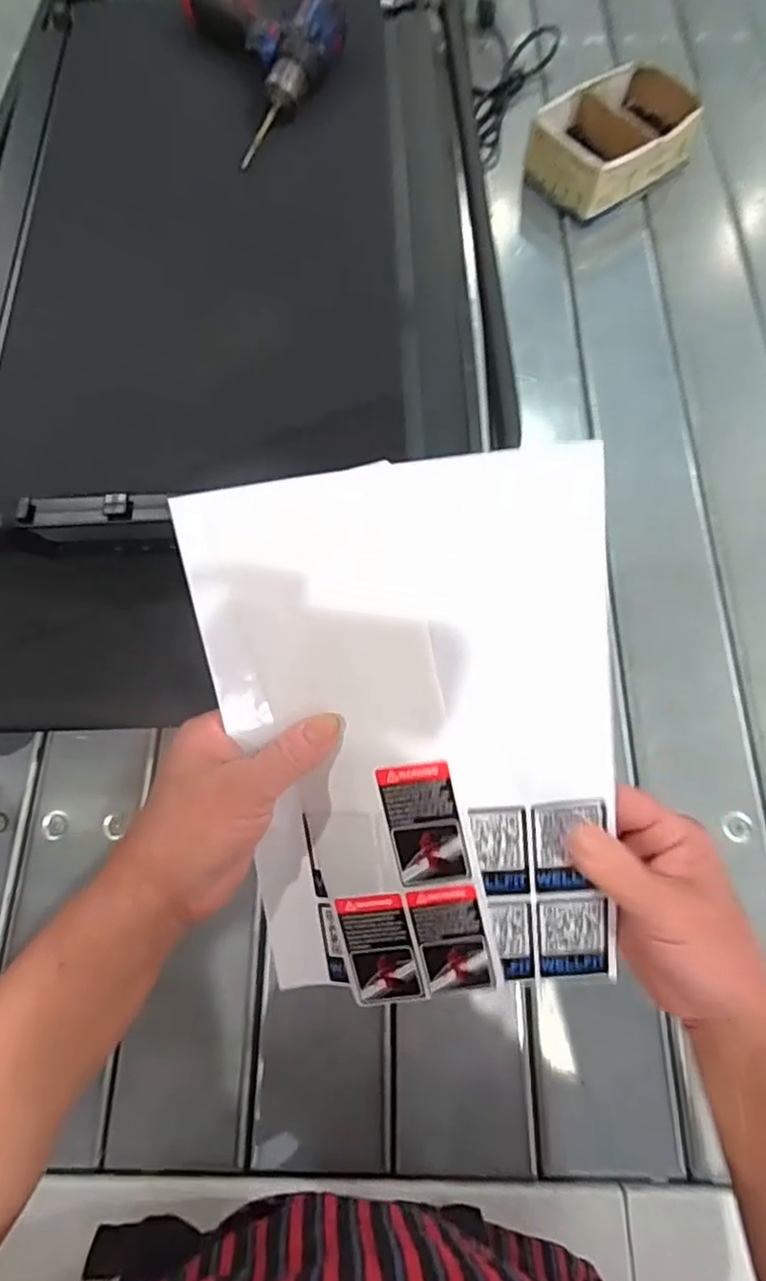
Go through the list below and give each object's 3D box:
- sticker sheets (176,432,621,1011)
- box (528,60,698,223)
[{"bbox_3d":[0.017,0.055,0.297,0.169,0.021,0.258,-4,106,5],"label":"sticker sheets"},{"bbox_3d":[0.268,-0.594,0.774,0.185,0.073,0.130,-38,70,-13],"label":"box"}]

